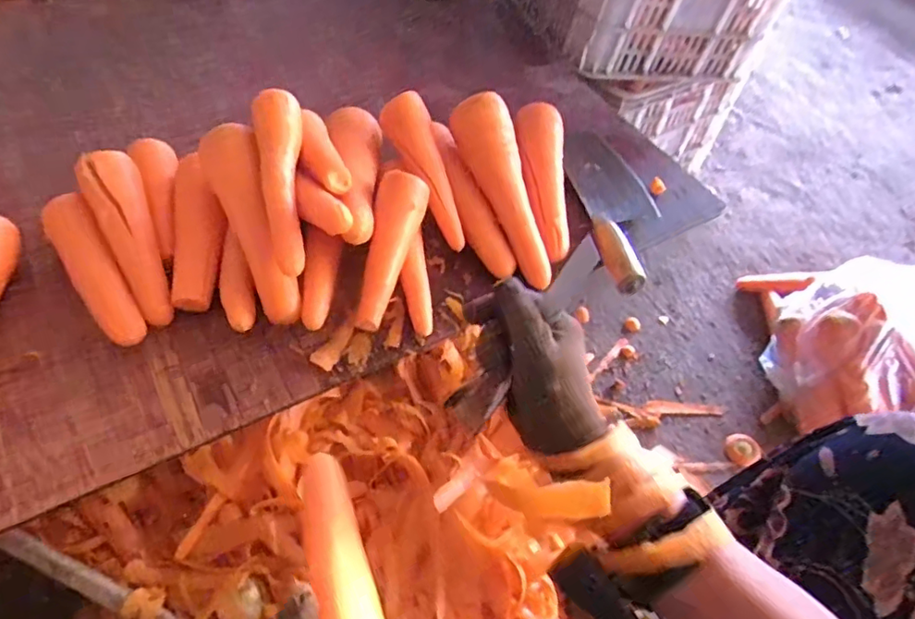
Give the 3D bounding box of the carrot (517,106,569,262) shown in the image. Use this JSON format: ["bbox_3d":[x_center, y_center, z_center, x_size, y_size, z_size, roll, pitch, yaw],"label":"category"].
[{"bbox_3d":[0.098,-0.145,0.632,0.053,0.051,0.209,1,54,-4],"label":"carrot"}]

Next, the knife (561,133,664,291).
[{"bbox_3d":[0.183,-0.122,0.644,0.093,0.031,0.247,-4,55,-8],"label":"knife"}]

